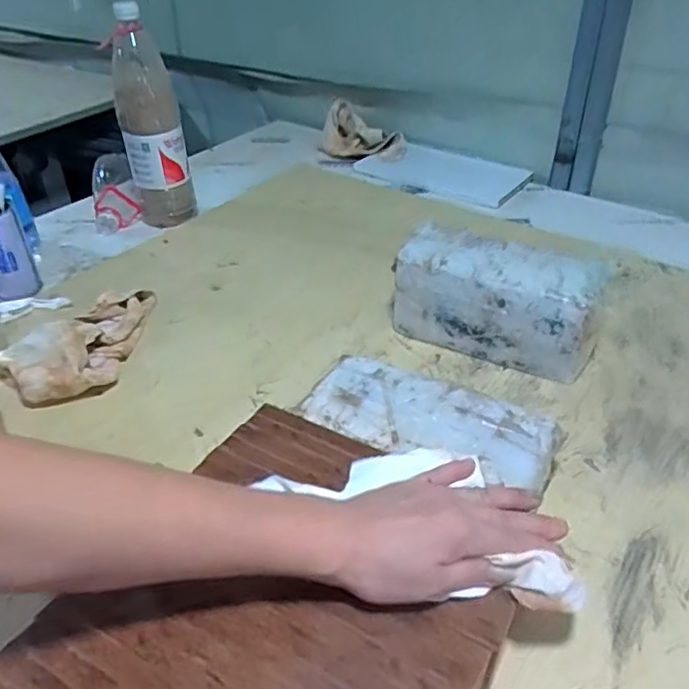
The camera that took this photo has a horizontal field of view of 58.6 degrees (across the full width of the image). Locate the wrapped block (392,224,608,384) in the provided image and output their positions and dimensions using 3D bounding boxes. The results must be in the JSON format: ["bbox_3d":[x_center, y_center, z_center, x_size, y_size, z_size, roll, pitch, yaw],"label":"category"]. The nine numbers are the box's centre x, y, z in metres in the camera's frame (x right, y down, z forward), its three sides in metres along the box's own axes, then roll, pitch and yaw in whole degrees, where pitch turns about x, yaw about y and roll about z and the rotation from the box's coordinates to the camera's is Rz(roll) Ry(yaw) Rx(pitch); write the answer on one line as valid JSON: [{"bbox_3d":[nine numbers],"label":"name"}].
[{"bbox_3d":[0.155,-0.049,0.658,0.211,0.101,0.087,14,40,17],"label":"wrapped block"}]

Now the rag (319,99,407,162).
[{"bbox_3d":[0.041,-0.391,1.125,0.147,0.080,0.109,9,38,15],"label":"rag"}]

